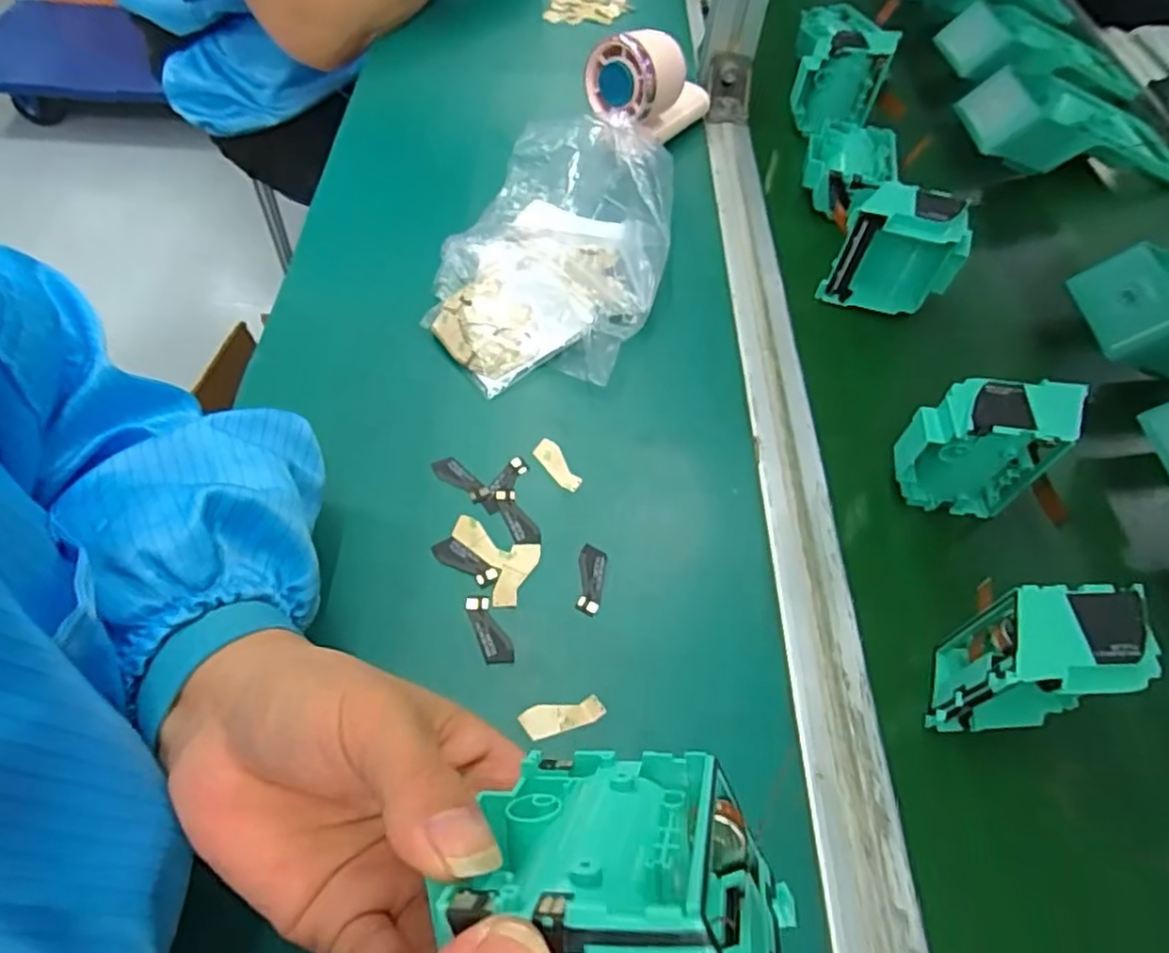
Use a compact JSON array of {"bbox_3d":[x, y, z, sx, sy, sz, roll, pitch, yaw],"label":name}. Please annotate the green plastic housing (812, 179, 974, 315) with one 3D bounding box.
[{"bbox_3d":[0.204,-0.149,0.454,0.077,0.073,0.034,8,57,3],"label":"green plastic housing"}]

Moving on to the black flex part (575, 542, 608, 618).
[{"bbox_3d":[0.003,0.051,0.343,0.014,0.004,0.037,8,57,2],"label":"black flex part"}]

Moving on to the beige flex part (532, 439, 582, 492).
[{"bbox_3d":[-0.015,-0.006,0.380,0.014,0.004,0.036,-31,63,-21],"label":"beige flex part"}]

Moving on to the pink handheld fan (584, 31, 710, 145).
[{"bbox_3d":[0.063,-0.295,0.527,0.123,0.062,0.052,-14,53,-48],"label":"pink handheld fan"}]

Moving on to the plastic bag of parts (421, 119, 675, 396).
[{"bbox_3d":[-0.015,-0.154,0.456,0.137,0.041,0.232,17,57,8],"label":"plastic bag of parts"}]

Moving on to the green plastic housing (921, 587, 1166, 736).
[{"bbox_3d":[0.193,0.081,0.299,0.067,0.071,0.041,-2,57,-4],"label":"green plastic housing"}]

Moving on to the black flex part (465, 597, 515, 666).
[{"bbox_3d":[-0.046,0.073,0.326,0.013,0.004,0.037,-21,60,-16],"label":"black flex part"}]

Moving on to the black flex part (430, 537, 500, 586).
[{"bbox_3d":[-0.060,0.042,0.345,0.036,0.004,0.013,31,61,17],"label":"black flex part"}]

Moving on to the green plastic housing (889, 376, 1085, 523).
[{"bbox_3d":[0.206,-0.015,0.363,0.075,0.074,0.036,2,57,-1],"label":"green plastic housing"}]

